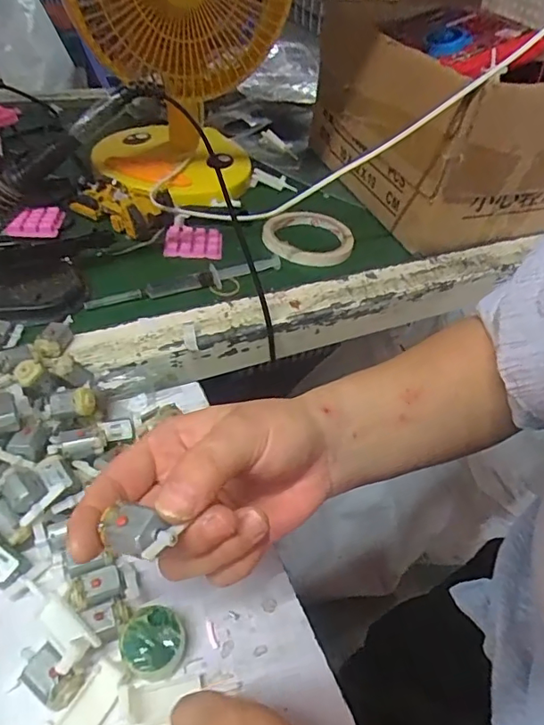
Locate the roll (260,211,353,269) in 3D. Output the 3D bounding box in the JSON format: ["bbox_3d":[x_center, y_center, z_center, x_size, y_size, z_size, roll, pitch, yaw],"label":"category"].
[{"bbox_3d":[0.039,-0.137,0.585,0.097,0.016,0.096,4,45,-4],"label":"roll"}]

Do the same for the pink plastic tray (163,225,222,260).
[{"bbox_3d":[-0.082,-0.127,0.557,0.059,0.010,0.045,3,45,-5],"label":"pink plastic tray"}]

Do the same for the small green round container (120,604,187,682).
[{"bbox_3d":[-0.063,0.148,0.282,0.033,0.011,0.032,4,45,-4],"label":"small green round container"}]

